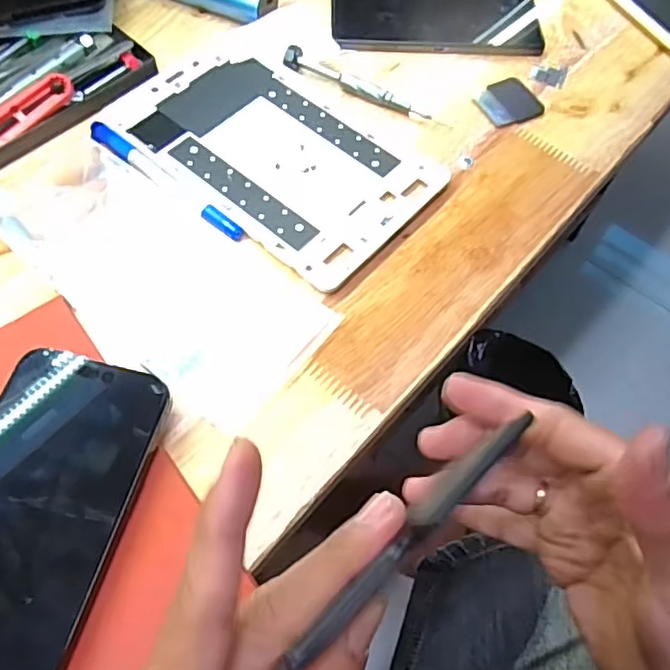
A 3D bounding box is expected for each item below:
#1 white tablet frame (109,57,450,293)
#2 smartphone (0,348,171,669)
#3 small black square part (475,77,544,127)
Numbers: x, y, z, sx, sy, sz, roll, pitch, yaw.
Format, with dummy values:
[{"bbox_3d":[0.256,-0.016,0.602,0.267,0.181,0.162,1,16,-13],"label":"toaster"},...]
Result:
[{"bbox_3d":[-0.040,-0.117,0.397,0.199,0.006,0.117,35,66,15],"label":"white tablet frame"},{"bbox_3d":[-0.135,0.084,0.268,0.079,0.014,0.158,12,62,4],"label":"smartphone"},{"bbox_3d":[0.124,-0.167,0.434,0.045,0.004,0.041,-29,67,-17],"label":"small black square part"}]

